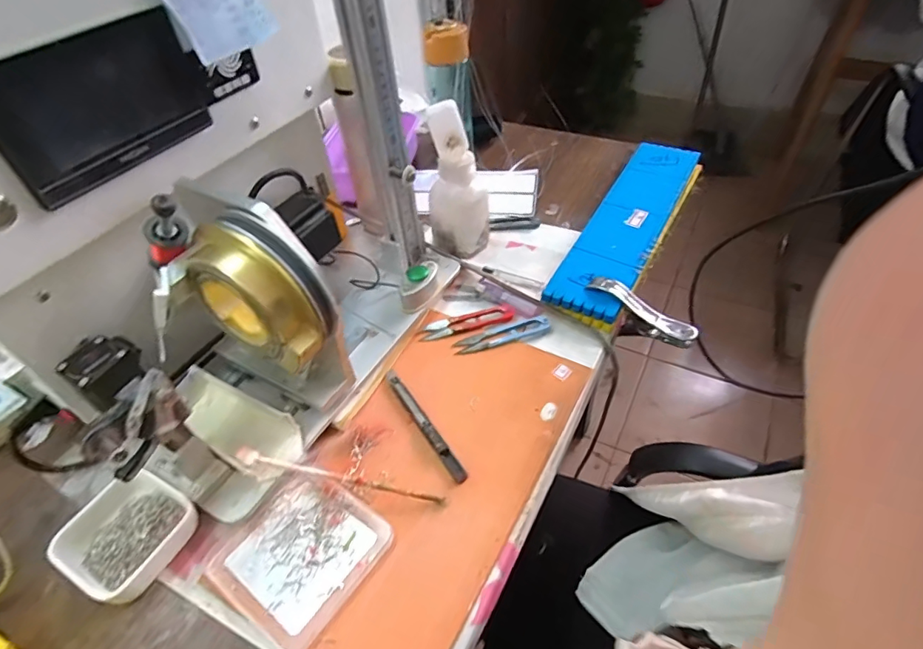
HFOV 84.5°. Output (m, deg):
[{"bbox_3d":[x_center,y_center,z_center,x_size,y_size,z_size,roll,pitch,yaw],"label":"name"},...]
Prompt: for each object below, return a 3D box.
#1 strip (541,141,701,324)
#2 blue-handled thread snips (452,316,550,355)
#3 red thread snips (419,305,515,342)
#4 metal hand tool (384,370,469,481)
[{"bbox_3d":[0.205,-0.124,0.623,0.080,0.032,0.341,21,52,23],"label":"strip"},{"bbox_3d":[0.041,0.010,0.523,0.098,0.007,0.025,-13,47,-8],"label":"blue-handled thread snips"},{"bbox_3d":[0.007,-0.003,0.538,0.101,0.005,0.027,-13,47,-8],"label":"red thread snips"},{"bbox_3d":[-0.036,0.087,0.457,0.012,0.005,0.133,-27,51,-20],"label":"metal hand tool"}]

